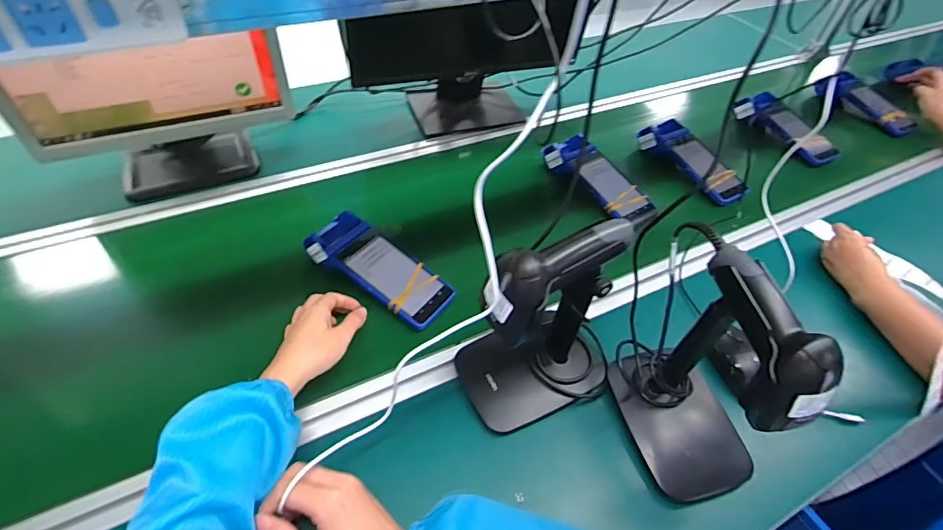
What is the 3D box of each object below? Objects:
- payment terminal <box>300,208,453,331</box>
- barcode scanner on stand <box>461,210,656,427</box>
[{"bbox_3d":[-0.129,0.006,0.659,0.213,0.051,0.085,28,52,19],"label":"payment terminal"},{"bbox_3d":[0.084,0.062,0.499,0.174,0.233,0.110,-16,51,-18],"label":"barcode scanner on stand"}]

